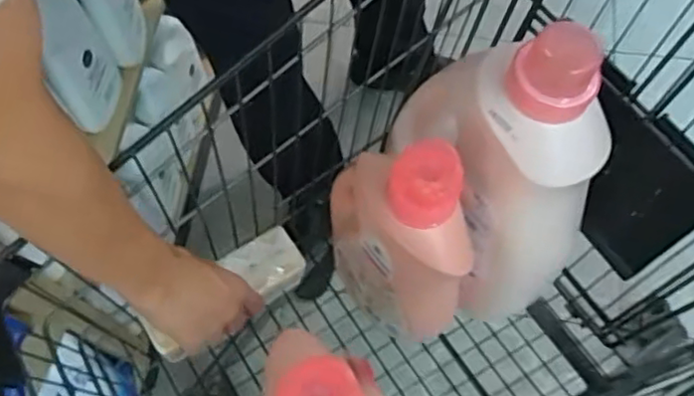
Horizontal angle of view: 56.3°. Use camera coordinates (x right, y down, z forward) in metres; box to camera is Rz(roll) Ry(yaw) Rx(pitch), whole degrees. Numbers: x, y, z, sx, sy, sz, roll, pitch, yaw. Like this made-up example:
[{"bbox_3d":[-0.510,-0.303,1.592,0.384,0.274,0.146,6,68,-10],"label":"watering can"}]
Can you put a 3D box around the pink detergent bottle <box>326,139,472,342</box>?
[{"bbox_3d":[0.040,0.024,0.619,0.082,0.252,0.173,-38,70,-15],"label":"pink detergent bottle"}]

